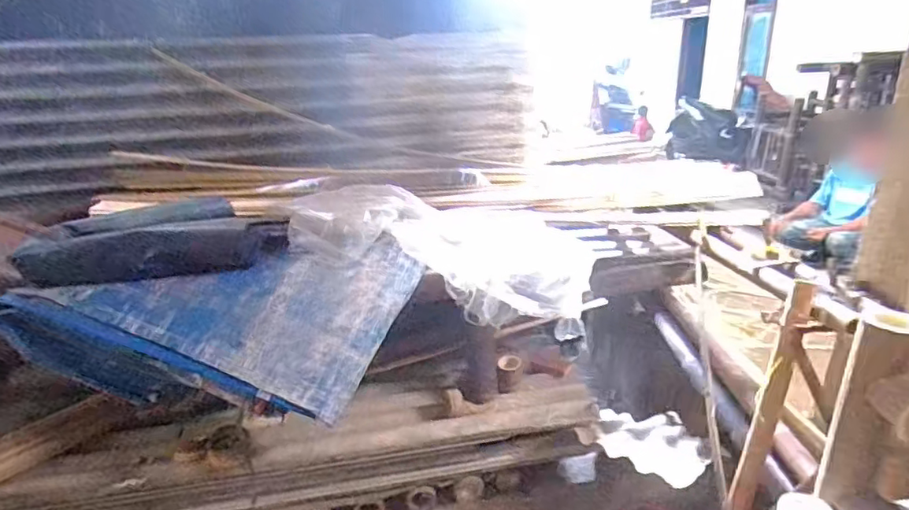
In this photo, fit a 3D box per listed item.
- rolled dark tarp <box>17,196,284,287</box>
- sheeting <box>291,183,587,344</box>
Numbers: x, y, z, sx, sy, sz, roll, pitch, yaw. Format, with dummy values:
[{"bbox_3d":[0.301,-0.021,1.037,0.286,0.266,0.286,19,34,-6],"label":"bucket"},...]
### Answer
[{"bbox_3d":[-0.664,-0.027,1.271,0.539,0.146,0.206,-13,22,-28],"label":"rolled dark tarp"},{"bbox_3d":[0.002,-0.008,1.456,0.796,0.219,0.350,14,15,-18],"label":"sheeting"}]

